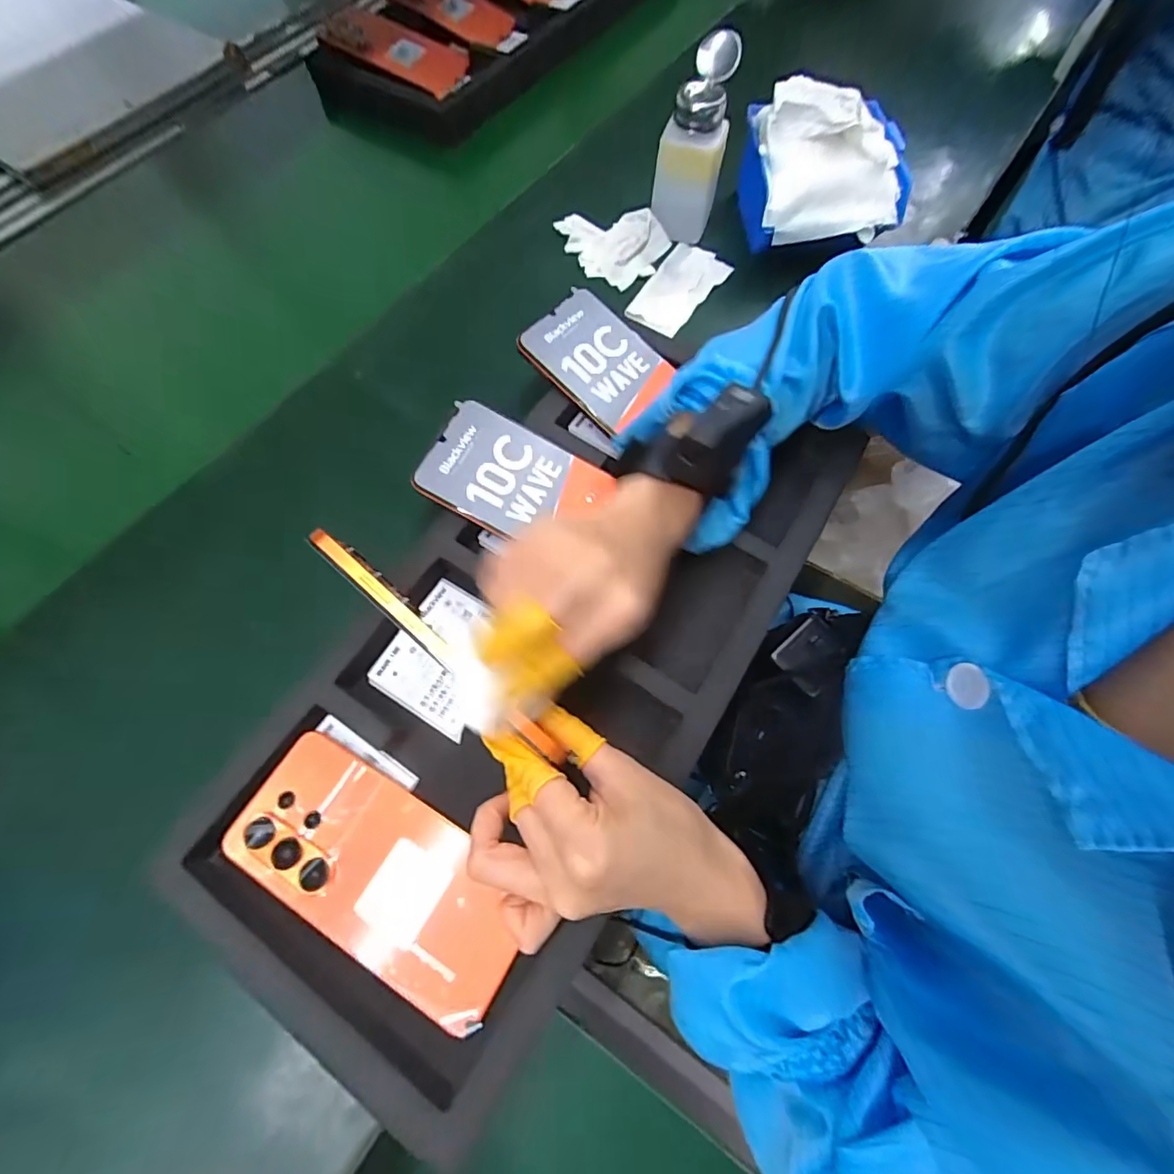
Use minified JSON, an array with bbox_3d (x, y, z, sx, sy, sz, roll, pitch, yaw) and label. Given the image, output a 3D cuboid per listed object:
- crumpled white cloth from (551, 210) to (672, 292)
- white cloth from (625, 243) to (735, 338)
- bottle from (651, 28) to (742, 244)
[{"bbox_3d":[0.022,-0.318,0.479,0.102,0.025,0.064,7,67,5],"label":"crumpled white cloth"},{"bbox_3d":[0.082,-0.273,0.474,0.058,0.011,0.114,33,72,15],"label":"white cloth"},{"bbox_3d":[0.089,-0.374,0.445,0.057,0.126,0.056,8,67,6],"label":"bottle"}]

